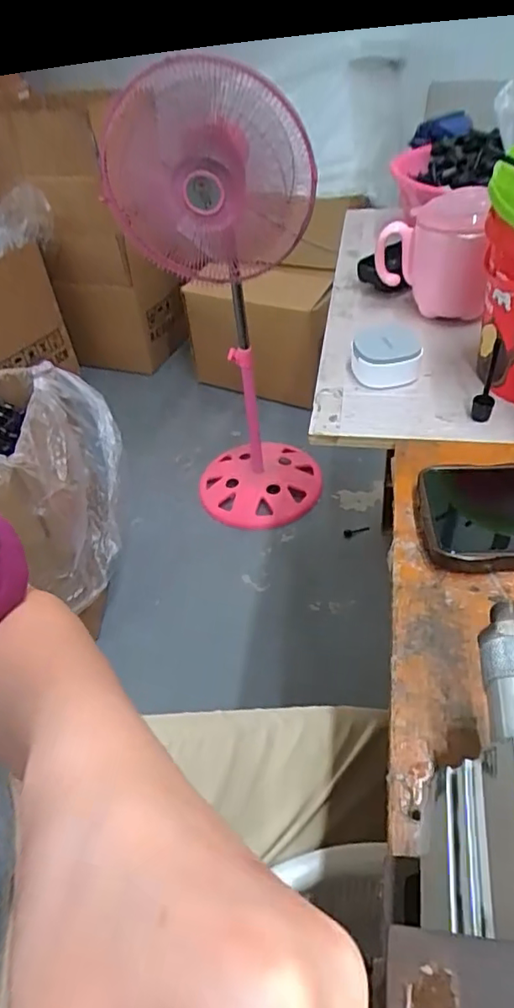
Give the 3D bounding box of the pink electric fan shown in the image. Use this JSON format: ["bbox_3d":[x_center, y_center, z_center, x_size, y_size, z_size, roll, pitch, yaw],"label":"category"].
[{"bbox_3d":[-0.055,-0.344,1.176,0.359,0.861,0.283,-3,45,4],"label":"pink electric fan"}]

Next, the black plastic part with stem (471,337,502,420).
[{"bbox_3d":[0.167,-0.089,0.415,0.014,0.059,0.020,15,49,21],"label":"black plastic part with stem"}]

